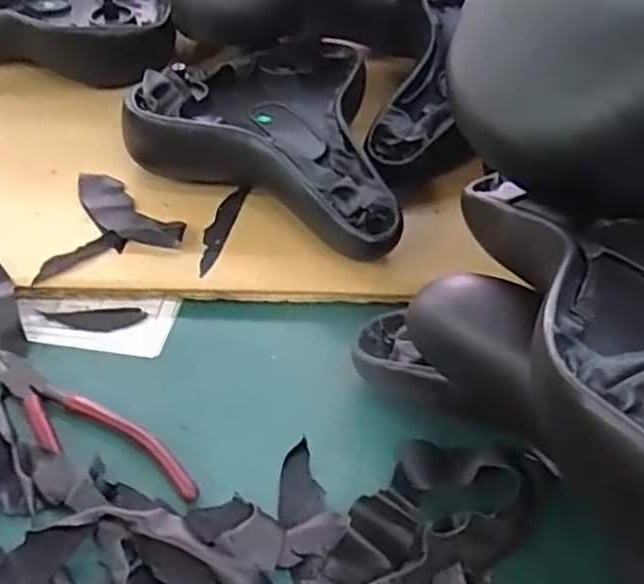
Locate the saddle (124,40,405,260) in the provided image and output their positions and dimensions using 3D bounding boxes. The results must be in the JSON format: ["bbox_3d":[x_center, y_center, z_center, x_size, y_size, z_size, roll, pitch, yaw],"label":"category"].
[{"bbox_3d":[-0.014,-0.123,0.534,0.214,0.068,0.175,23,52,19],"label":"saddle"}]

